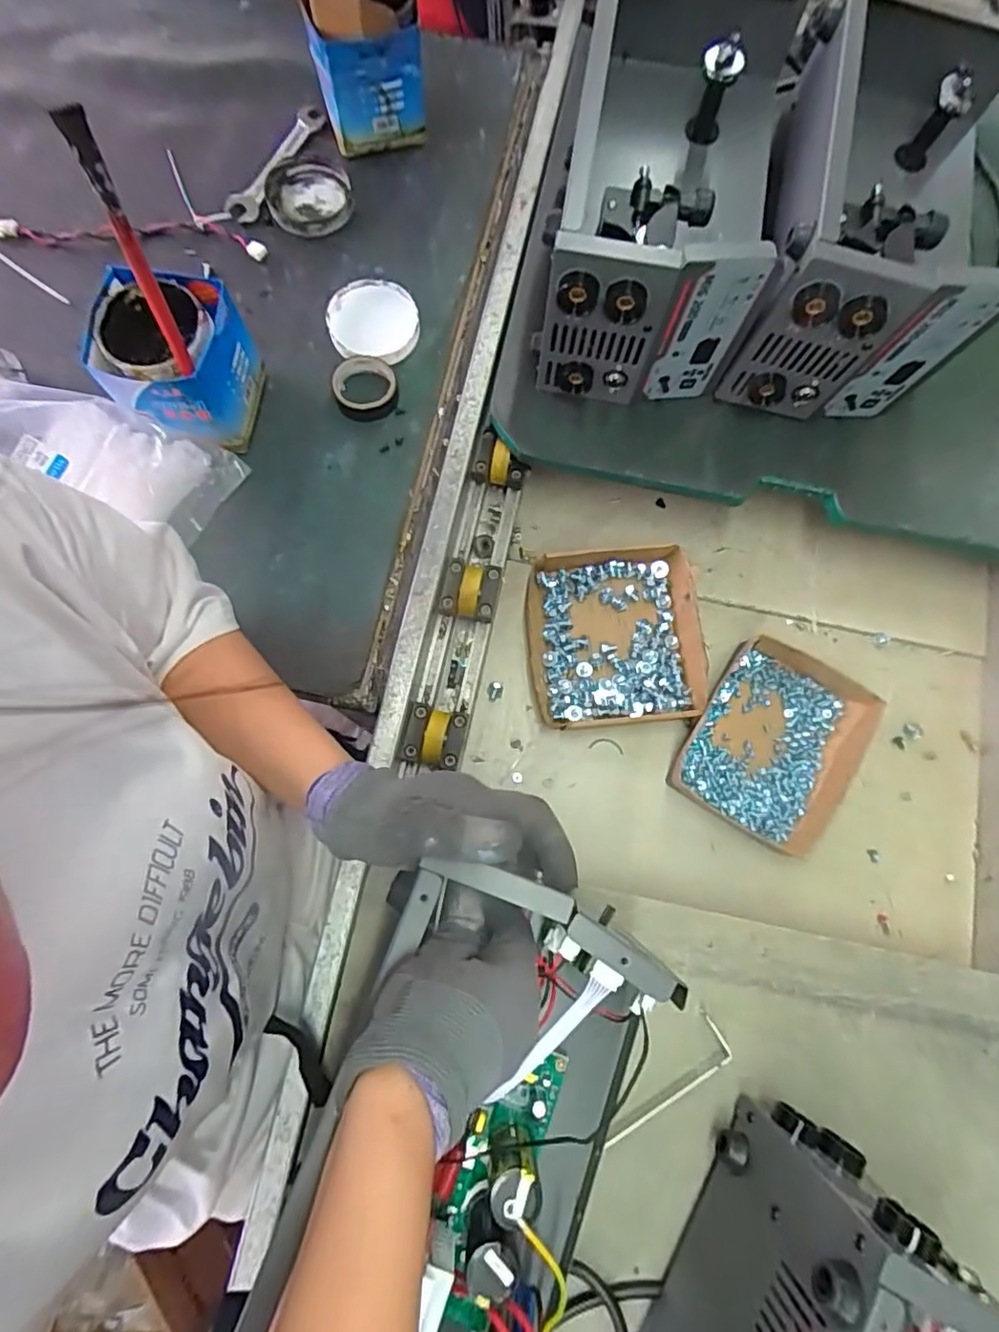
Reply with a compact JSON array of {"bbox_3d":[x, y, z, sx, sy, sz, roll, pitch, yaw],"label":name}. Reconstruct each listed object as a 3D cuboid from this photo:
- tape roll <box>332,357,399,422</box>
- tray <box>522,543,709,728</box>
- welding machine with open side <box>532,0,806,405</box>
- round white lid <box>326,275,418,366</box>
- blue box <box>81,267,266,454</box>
[{"bbox_3d":[-0.123,-0.258,0.555,0.057,0.021,0.054,0,78,-1],"label":"tape roll"},{"bbox_3d":[0.113,-0.028,0.587,0.165,0.035,0.168,-5,78,-3],"label":"tray"},{"bbox_3d":[0.137,-0.392,0.521,0.165,0.168,0.281,9,78,0],"label":"welding machine with open side"},{"bbox_3d":[-0.121,-0.329,0.575,0.082,0.020,0.088,0,78,-1],"label":"round white lid"},{"bbox_3d":[-0.270,-0.250,0.508,0.102,0.106,0.097,7,78,0],"label":"blue box"}]

